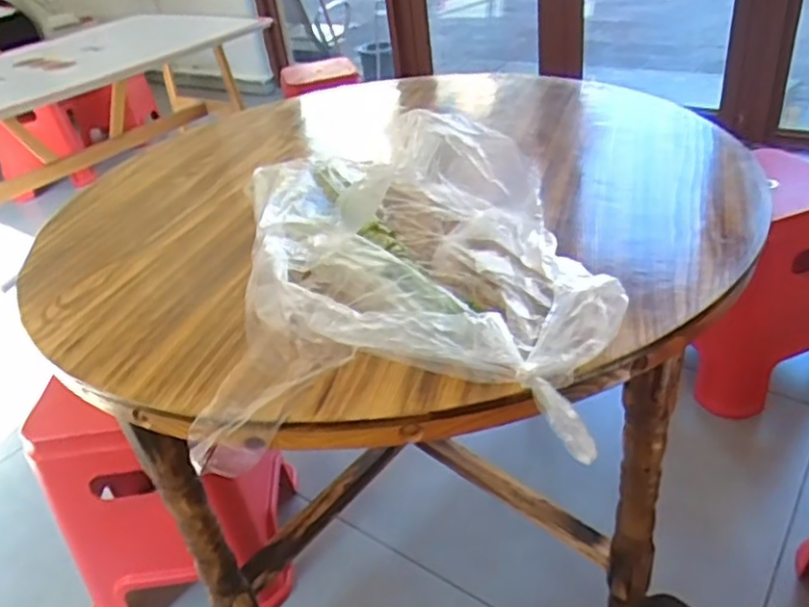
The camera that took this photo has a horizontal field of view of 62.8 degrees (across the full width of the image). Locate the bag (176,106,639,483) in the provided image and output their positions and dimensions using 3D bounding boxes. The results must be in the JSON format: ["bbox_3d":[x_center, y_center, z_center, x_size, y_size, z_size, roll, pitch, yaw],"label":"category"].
[{"bbox_3d":[0.001,-0.092,0.763,0.400,0.148,0.558,-4,35,4],"label":"bag"}]

